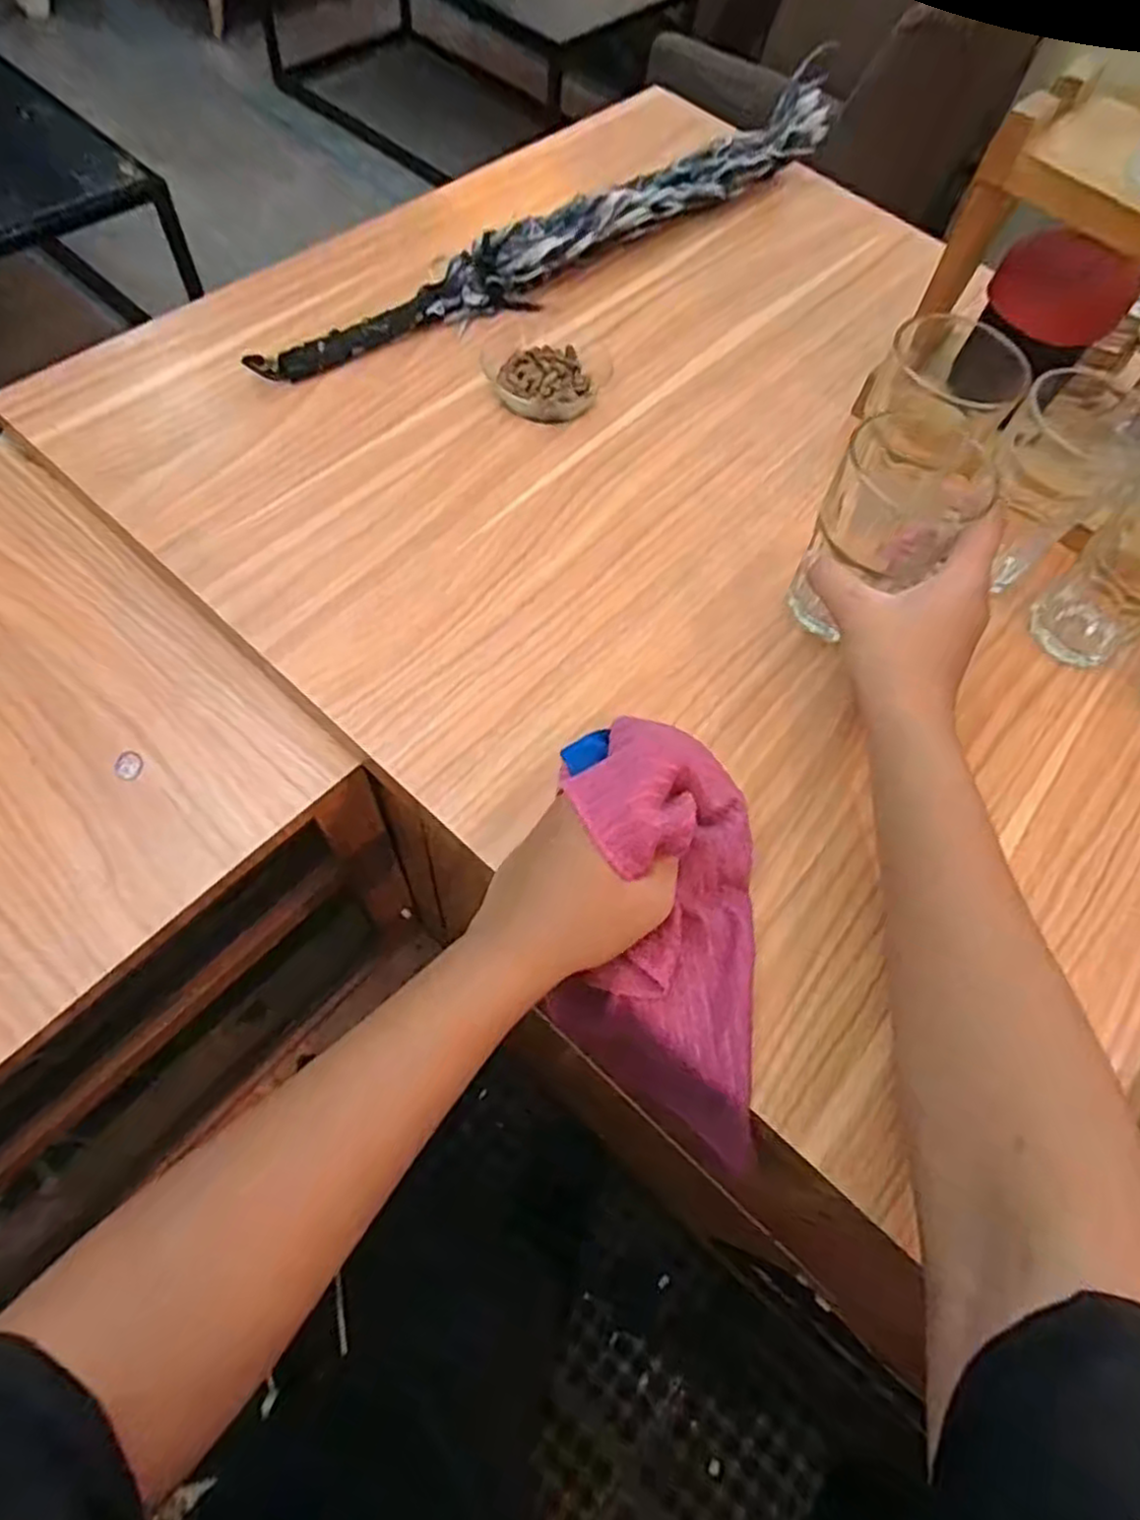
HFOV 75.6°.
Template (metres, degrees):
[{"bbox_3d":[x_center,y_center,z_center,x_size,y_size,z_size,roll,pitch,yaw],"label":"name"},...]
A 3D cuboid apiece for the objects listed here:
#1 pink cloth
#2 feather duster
[{"bbox_3d":[0.051,0.092,0.388,0.112,0.061,0.219,-6,92,-6],"label":"pink cloth"},{"bbox_3d":[0.010,-0.473,0.661,0.637,0.057,0.064,-37,73,-21],"label":"feather duster"}]

